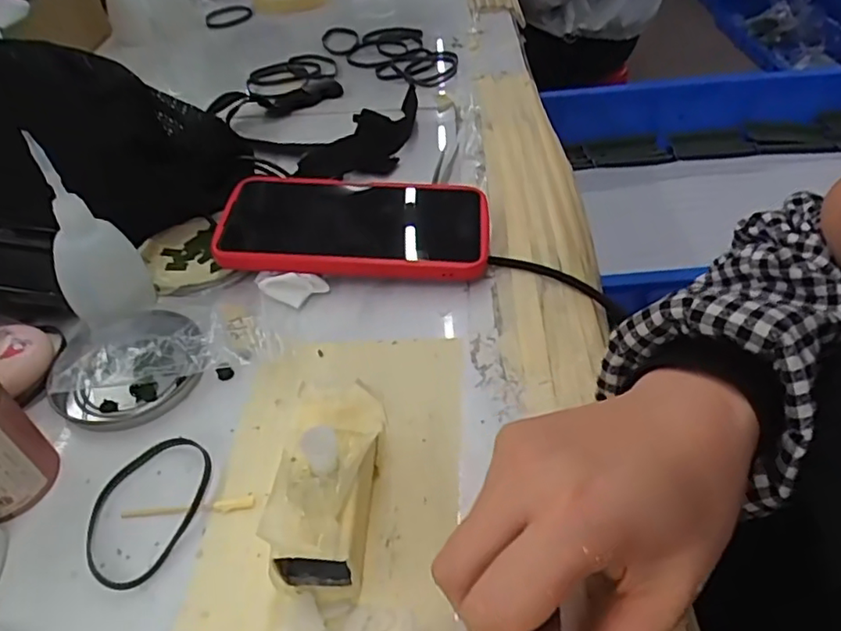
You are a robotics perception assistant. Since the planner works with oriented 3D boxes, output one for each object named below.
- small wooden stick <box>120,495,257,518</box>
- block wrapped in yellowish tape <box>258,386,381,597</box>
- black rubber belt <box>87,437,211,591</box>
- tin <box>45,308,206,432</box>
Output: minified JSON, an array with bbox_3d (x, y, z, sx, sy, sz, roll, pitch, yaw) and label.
[{"bbox_3d":[-0.104,0.086,0.274,0.059,0.004,0.006,-5,44,-3],"label":"small wooden stick"},{"bbox_3d":[-0.039,0.071,0.259,0.042,0.039,0.084,3,44,6],"label":"block wrapped in yellowish tape"},{"bbox_3d":[-0.124,0.084,0.275,0.048,0.007,0.071,14,46,16],"label":"black rubber belt"},{"bbox_3d":[-0.159,0.023,0.328,0.076,0.020,0.073,-1,44,1],"label":"tin"}]

